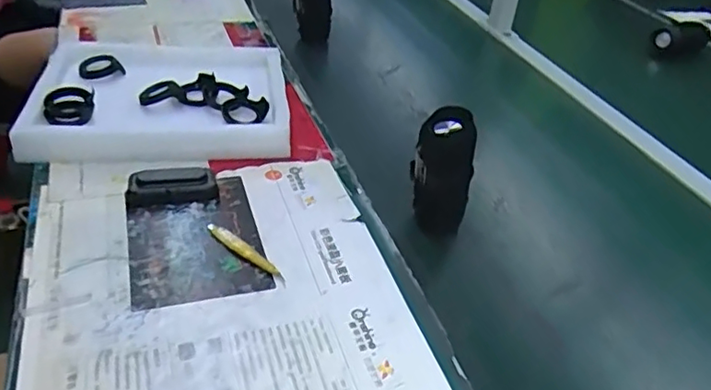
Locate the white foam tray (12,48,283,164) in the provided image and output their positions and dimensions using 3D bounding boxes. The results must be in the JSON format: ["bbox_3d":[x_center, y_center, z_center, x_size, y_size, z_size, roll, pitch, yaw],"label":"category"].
[{"bbox_3d":[-0.287,-0.164,0.906,0.345,0.048,0.318,0,36,-11],"label":"white foam tray"}]

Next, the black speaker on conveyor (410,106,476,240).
[{"bbox_3d":[0.102,-0.027,0.726,0.065,0.150,0.053,-5,37,-17],"label":"black speaker on conveyor"}]

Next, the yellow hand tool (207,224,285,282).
[{"bbox_3d":[-0.126,0.062,0.677,0.119,0.014,0.018,33,42,31],"label":"yellow hand tool"}]

